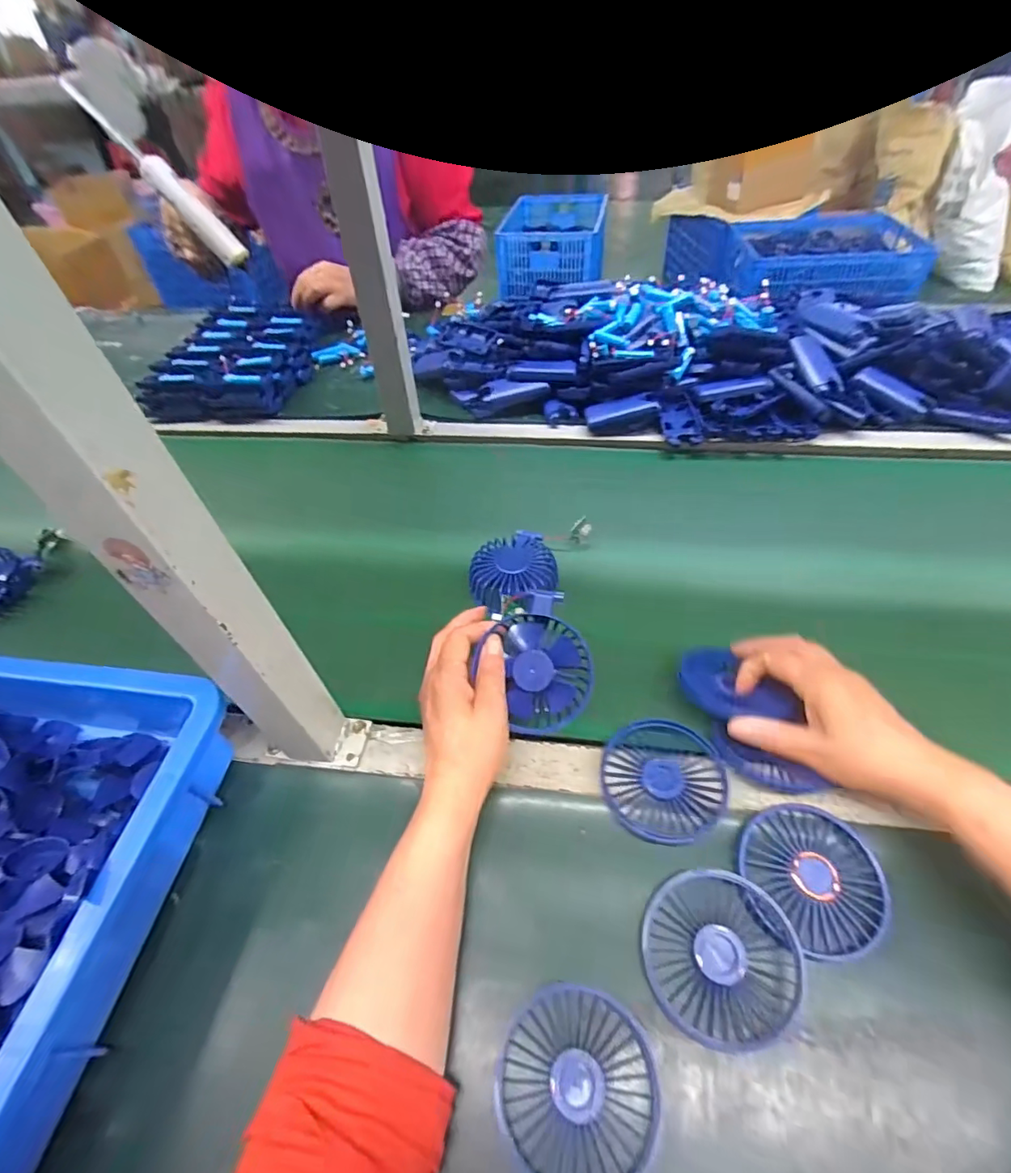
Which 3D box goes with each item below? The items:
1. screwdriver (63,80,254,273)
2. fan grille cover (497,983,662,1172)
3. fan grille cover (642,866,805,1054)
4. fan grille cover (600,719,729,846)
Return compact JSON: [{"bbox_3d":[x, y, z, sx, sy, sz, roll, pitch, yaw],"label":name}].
[{"bbox_3d":[-0.499,-0.598,0.790,0.290,0.046,0.041,46,58,-8],"label":"screwdriver"},{"bbox_3d":[0.040,0.281,0.299,0.085,0.021,0.085,22,54,23],"label":"fan grille cover"},{"bbox_3d":[0.132,0.224,0.324,0.090,0.019,0.085,9,50,13],"label":"fan grille cover"},{"bbox_3d":[0.117,0.143,0.395,0.088,0.019,0.084,10,50,14],"label":"fan grille cover"}]

